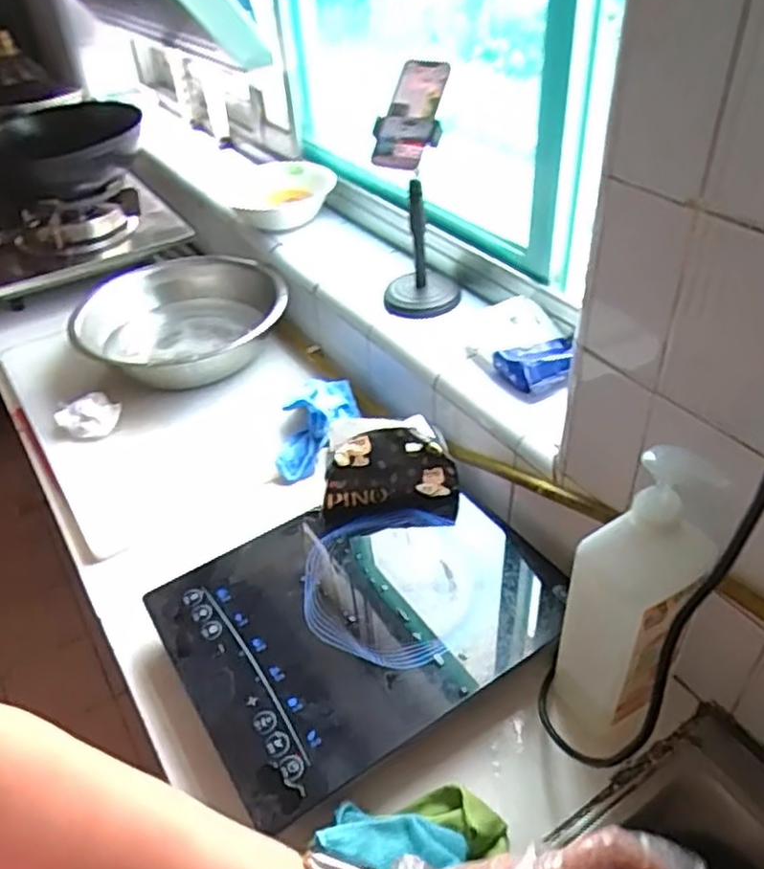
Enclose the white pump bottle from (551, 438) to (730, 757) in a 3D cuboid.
[{"bbox_3d":[0.201,0.151,0.586,0.100,0.308,0.082,18,45,26],"label":"white pump bottle"}]

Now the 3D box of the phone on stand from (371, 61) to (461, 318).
[{"bbox_3d":[0.048,-0.319,0.959,0.108,0.290,0.151,-2,40,3],"label":"phone on stand"}]

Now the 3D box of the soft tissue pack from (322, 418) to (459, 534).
[{"bbox_3d":[0.013,0.047,0.831,0.157,0.047,0.130,-1,82,-3],"label":"soft tissue pack"}]

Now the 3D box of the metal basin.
[{"bbox_3d":[-0.306,-0.177,1.136,0.302,0.105,0.328,-3,40,2],"label":"metal basin"}]

